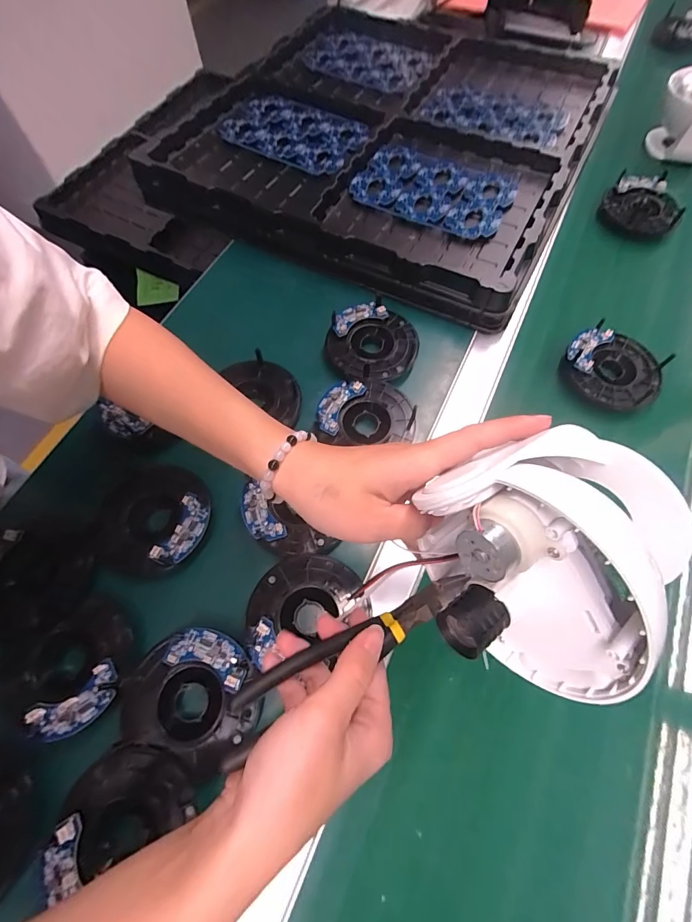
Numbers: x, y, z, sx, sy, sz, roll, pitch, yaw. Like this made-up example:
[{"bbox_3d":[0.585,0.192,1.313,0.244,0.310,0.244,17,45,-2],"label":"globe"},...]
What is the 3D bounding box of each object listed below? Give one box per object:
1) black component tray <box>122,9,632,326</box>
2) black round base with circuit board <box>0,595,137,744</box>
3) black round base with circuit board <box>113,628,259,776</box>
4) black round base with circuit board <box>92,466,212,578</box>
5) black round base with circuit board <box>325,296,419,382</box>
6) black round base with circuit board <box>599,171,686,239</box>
[{"bbox_3d":[0.071,-0.501,0.607,0.536,0.057,0.564,24,67,11],"label":"black component tray"},{"bbox_3d":[-0.224,0.167,0.318,0.104,0.026,0.091,-35,70,-15],"label":"black round base with circuit board"},{"bbox_3d":[-0.121,0.180,0.313,0.110,0.027,0.089,15,66,7],"label":"black round base with circuit board"},{"bbox_3d":[-0.178,0.052,0.366,0.107,0.019,0.101,0,65,0],"label":"black round base with circuit board"},{"bbox_3d":[0.031,-0.133,0.450,0.096,0.023,0.096,0,65,0],"label":"black round base with circuit board"},{"bbox_3d":[0.417,-0.360,0.569,0.097,0.033,0.098,0,65,0],"label":"black round base with circuit board"}]

